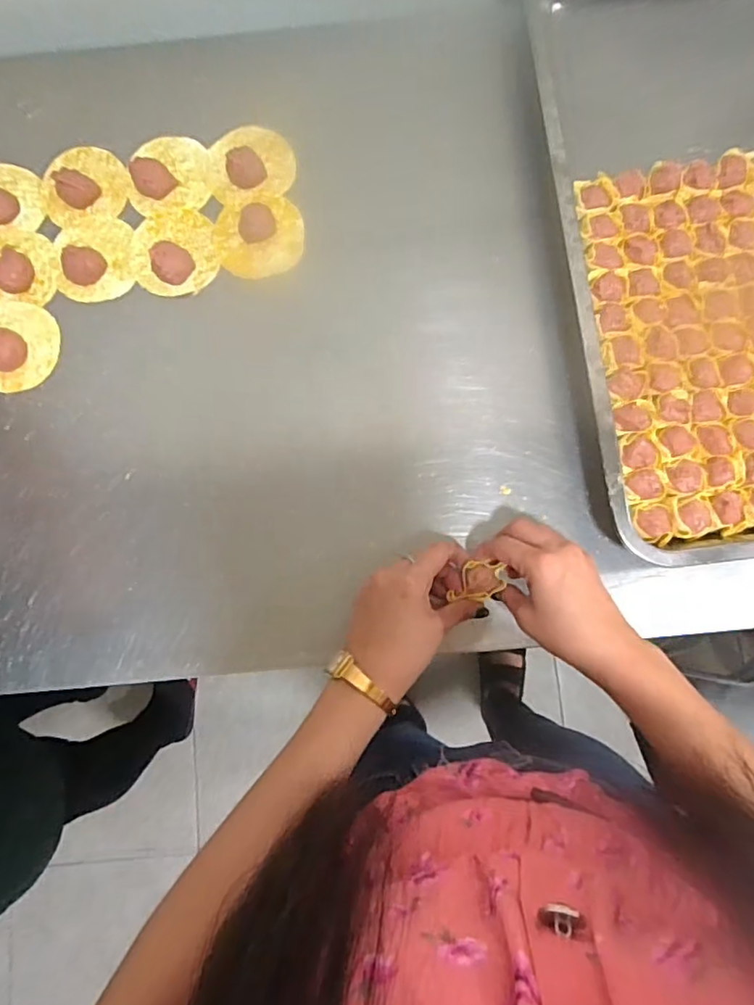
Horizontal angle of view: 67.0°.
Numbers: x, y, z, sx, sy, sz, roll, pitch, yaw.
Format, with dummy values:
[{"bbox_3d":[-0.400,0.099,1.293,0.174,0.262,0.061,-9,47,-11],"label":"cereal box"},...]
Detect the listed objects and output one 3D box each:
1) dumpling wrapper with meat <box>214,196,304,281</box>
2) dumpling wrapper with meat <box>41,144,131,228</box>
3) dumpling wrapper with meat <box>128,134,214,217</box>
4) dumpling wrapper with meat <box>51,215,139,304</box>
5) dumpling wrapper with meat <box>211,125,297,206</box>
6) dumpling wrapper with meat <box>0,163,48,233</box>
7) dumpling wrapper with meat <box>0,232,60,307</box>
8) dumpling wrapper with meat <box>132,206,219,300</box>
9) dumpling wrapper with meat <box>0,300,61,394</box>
[{"bbox_3d":[-0.107,-0.244,0.519,0.078,0.010,0.074,0,81,1],"label":"dumpling wrapper with meat"},{"bbox_3d":[-0.276,-0.301,0.535,0.078,0.008,0.073,-8,81,0],"label":"dumpling wrapper with meat"},{"bbox_3d":[-0.194,-0.310,0.529,0.076,0.016,0.074,-5,81,1],"label":"dumpling wrapper with meat"},{"bbox_3d":[-0.261,-0.224,0.524,0.069,0.007,0.080,-4,81,1],"label":"dumpling wrapper with meat"},{"bbox_3d":[-0.117,-0.320,0.526,0.076,0.017,0.076,-11,81,0],"label":"dumpling wrapper with meat"},{"bbox_3d":[-0.354,-0.288,0.529,0.076,0.024,0.073,-12,81,-1],"label":"dumpling wrapper with meat"},{"bbox_3d":[-0.336,-0.216,0.522,0.082,0.015,0.070,-4,81,1],"label":"dumpling wrapper with meat"},{"bbox_3d":[-0.185,-0.234,0.514,0.075,0.027,0.084,-8,81,0],"label":"dumpling wrapper with meat"},{"bbox_3d":[-0.327,-0.143,0.505,0.071,0.026,0.083,-10,81,0],"label":"dumpling wrapper with meat"}]

